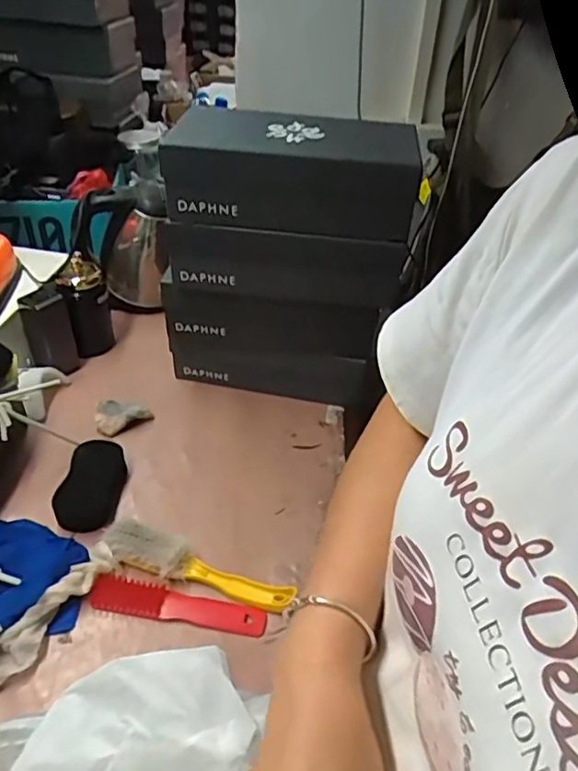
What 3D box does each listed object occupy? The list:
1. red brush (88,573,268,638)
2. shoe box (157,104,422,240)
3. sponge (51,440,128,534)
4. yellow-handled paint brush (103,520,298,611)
[{"bbox_3d":[-0.120,0.238,0.658,0.191,0.014,0.037,9,39,6],"label":"red brush"},{"bbox_3d":[0.004,-0.257,0.739,0.286,0.095,0.162,4,39,0],"label":"shoe box"},{"bbox_3d":[-0.250,0.123,0.771,0.068,0.042,0.121,4,39,0],"label":"sponge"},{"bbox_3d":[-0.101,0.201,0.680,0.219,0.029,0.043,12,40,10],"label":"yellow-handled paint brush"}]

